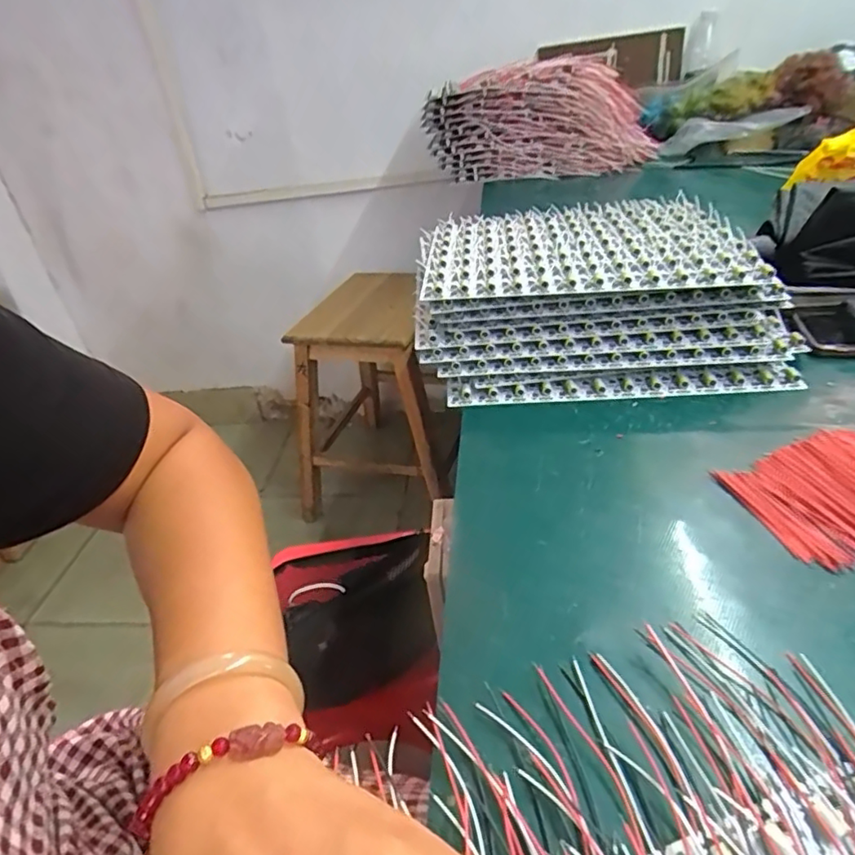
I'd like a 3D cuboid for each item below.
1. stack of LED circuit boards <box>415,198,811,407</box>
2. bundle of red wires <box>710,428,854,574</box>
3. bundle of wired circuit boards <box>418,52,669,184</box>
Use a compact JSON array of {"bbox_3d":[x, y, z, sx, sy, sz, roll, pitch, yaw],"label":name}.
[{"bbox_3d":[0.157,-0.140,0.590,0.326,0.088,0.299,-3,35,4],"label":"stack of LED circuit boards"},{"bbox_3d":[0.260,0.036,0.363,0.117,0.025,0.090,-12,35,-10],"label":"bundle of red wires"},{"bbox_3d":[0.202,-0.597,1.144,0.421,0.196,0.117,10,36,26],"label":"bundle of wired circuit boards"}]

